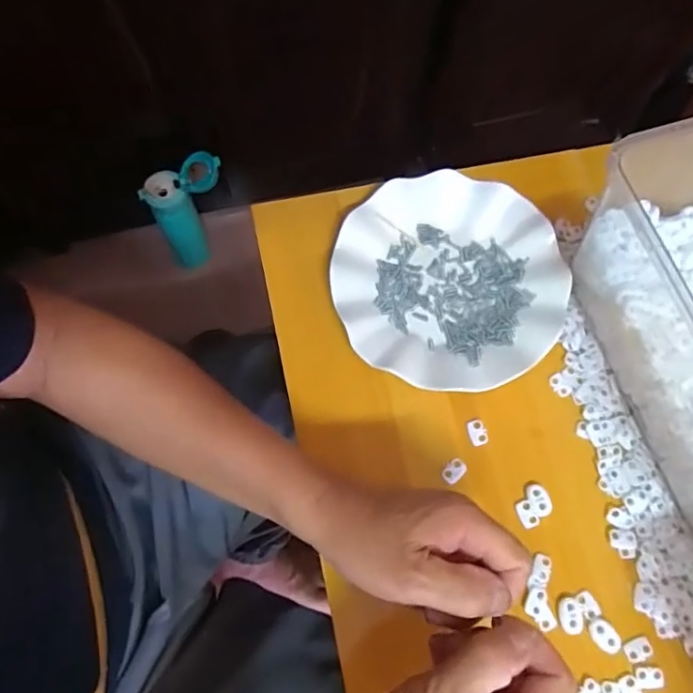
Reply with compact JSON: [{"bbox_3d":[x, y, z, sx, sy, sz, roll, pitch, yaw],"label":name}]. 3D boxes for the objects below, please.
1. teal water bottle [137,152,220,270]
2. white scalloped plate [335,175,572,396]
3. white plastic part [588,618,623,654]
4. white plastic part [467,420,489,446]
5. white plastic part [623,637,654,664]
[{"bbox_3d":[-0.243,-0.209,0.889,0.121,0.198,0.071,-19,74,-8],"label":"teal water bottle"},{"bbox_3d":[0.081,-0.052,0.452,0.177,0.022,0.173,1,72,-2],"label":"white scalloped plate"},{"bbox_3d":[0.178,0.199,0.386,0.016,0.004,0.024,-38,77,-13],"label":"white plastic part"},{"bbox_3d":[0.099,0.065,0.426,0.014,0.004,0.019,-16,74,-8],"label":"white plastic part"},{"bbox_3d":[0.199,0.207,0.384,0.021,0.006,0.014,-20,74,-8],"label":"white plastic part"}]

